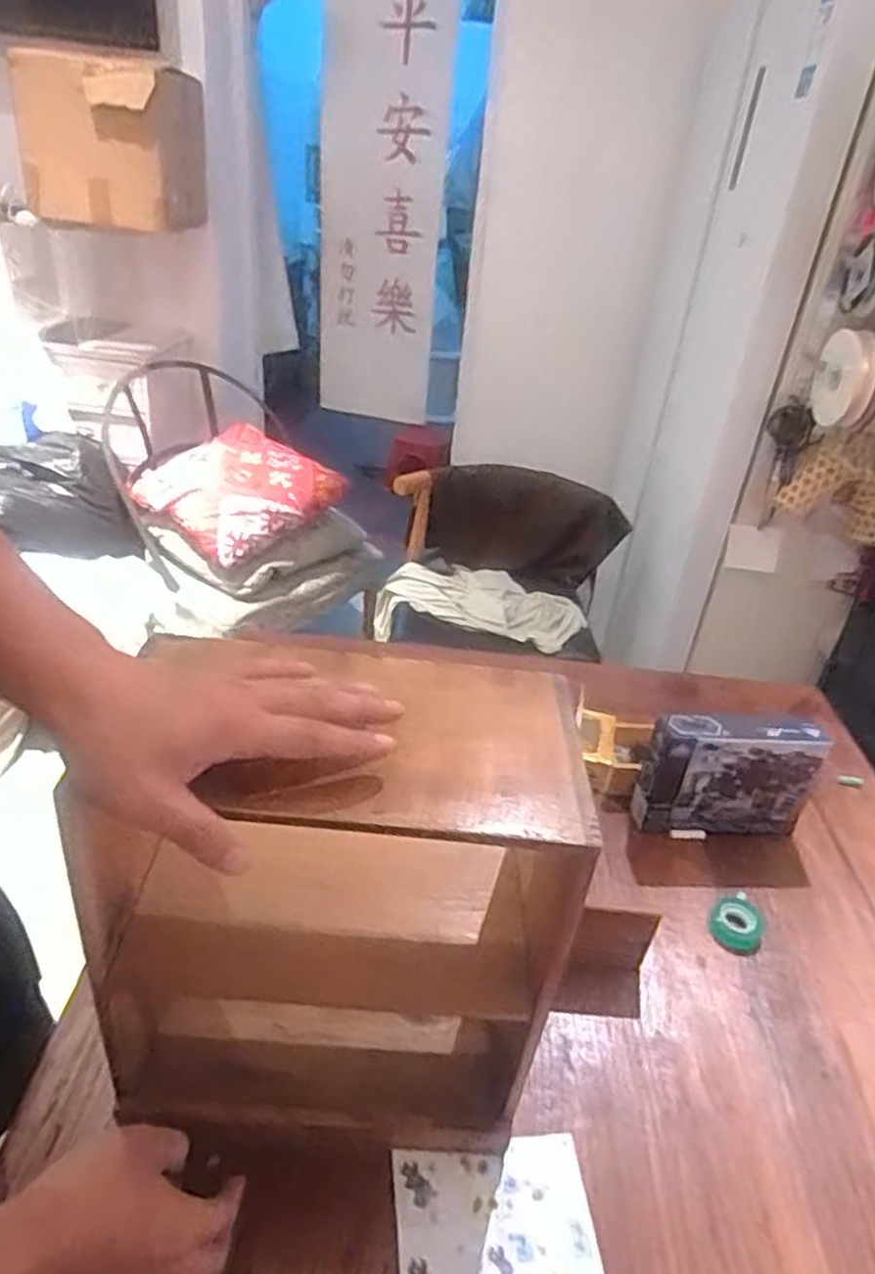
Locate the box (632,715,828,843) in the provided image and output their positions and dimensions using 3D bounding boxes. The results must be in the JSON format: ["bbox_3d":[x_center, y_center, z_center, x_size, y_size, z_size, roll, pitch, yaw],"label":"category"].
[{"bbox_3d":[0.332,0.158,0.884,0.194,0.146,0.055,5,32,-5],"label":"box"}]

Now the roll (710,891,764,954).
[{"bbox_3d":[0.309,0.295,0.792,0.055,0.014,0.054,6,32,-3],"label":"roll"}]

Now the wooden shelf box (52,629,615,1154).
[{"bbox_3d":[-0.075,0.200,0.558,0.294,0.339,0.152,5,32,-4],"label":"wooden shelf box"}]

